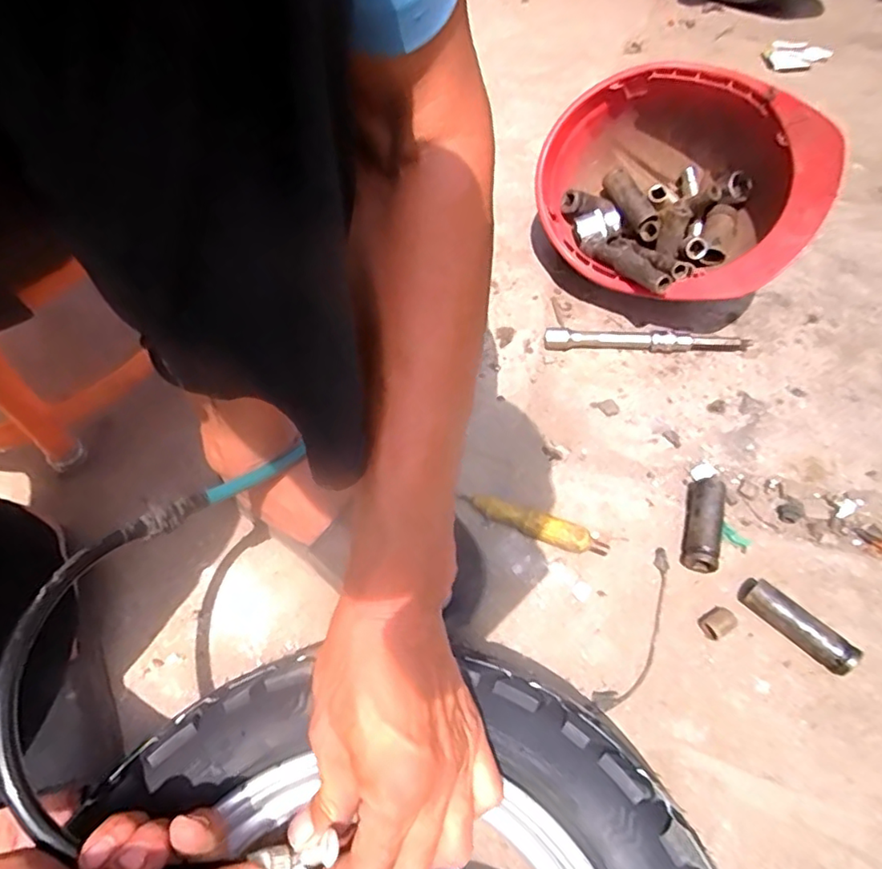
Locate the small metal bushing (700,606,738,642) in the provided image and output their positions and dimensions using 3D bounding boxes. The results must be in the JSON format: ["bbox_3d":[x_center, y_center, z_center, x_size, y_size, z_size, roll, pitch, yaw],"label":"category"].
[{"bbox_3d":[0.211,0.142,0.444,0.025,0.015,0.019,-27,55,-15],"label":"small metal bushing"}]

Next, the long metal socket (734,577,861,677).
[{"bbox_3d":[0.264,0.142,0.437,0.023,0.021,0.083,-32,57,-19],"label":"long metal socket"}]

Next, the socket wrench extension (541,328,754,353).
[{"bbox_3d":[0.213,-0.101,0.614,0.202,0.023,0.027,0,53,4],"label":"socket wrench extension"}]

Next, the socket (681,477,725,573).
[{"bbox_3d":[0.220,0.071,0.490,0.025,0.026,0.085,14,55,14],"label":"socket"}]

